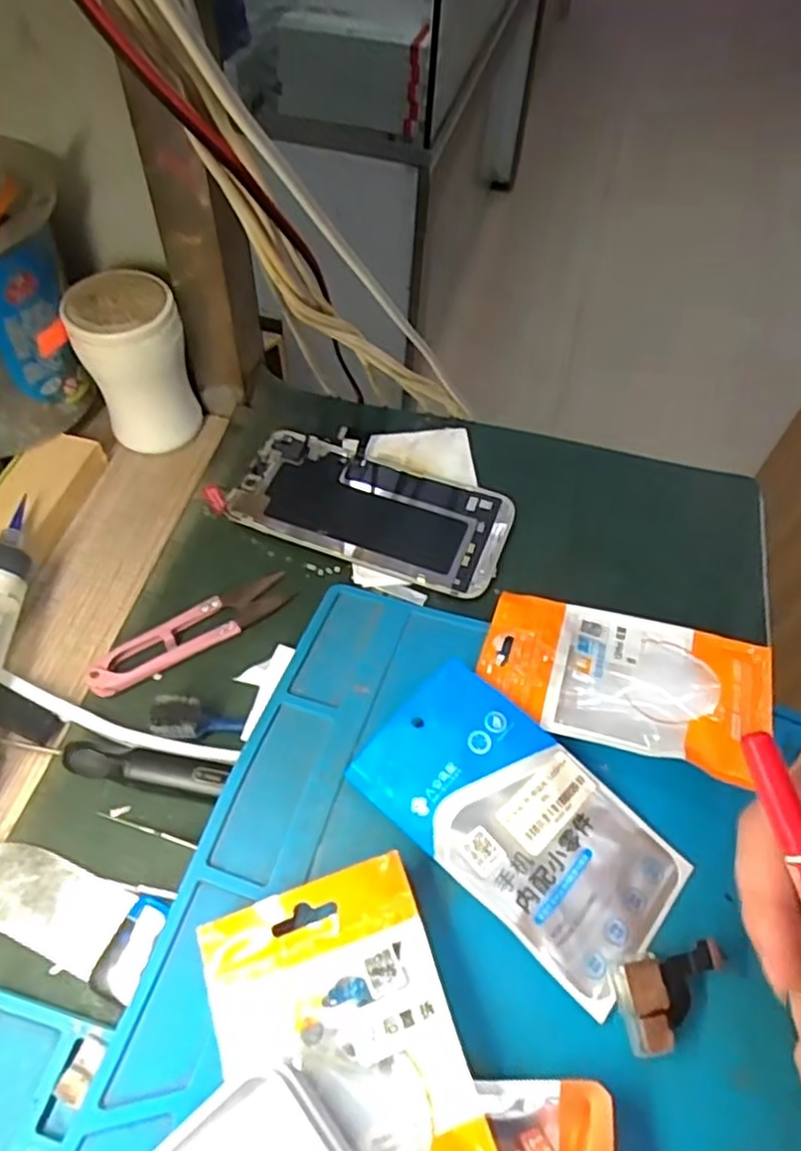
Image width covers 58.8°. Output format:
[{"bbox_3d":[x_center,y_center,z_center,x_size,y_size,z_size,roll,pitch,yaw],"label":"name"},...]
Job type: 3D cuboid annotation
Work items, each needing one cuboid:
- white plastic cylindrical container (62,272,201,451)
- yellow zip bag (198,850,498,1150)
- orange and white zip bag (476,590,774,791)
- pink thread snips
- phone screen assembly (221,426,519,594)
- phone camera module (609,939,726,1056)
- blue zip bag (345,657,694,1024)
[{"bbox_3d":[-0.141,-0.112,0.385,0.052,0.085,0.049,2,56,-3],"label":"white plastic cylindrical container"},{"bbox_3d":[-0.017,0.157,0.226,0.072,0.007,0.112,-19,59,-6],"label":"yellow zip bag"},{"bbox_3d":[0.098,0.044,0.311,0.121,0.019,0.070,18,57,8],"label":"orange and white zip bag"},{"bbox_3d":[-0.097,0.025,0.333,0.099,0.009,0.021,-31,63,-22],"label":"pink thread snips"},{"bbox_3d":[-0.015,-0.037,0.382,0.145,0.008,0.071,20,57,9],"label":"phone screen assembly"},{"bbox_3d":[0.096,0.146,0.248,0.041,0.008,0.029,-8,57,-9],"label":"phone camera module"},{"bbox_3d":[0.045,0.093,0.275,0.124,0.009,0.069,37,61,20],"label":"blue zip bag"}]

